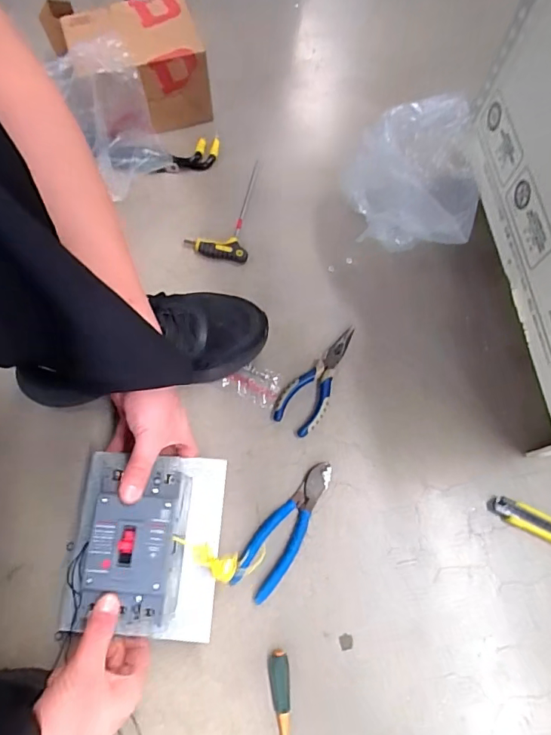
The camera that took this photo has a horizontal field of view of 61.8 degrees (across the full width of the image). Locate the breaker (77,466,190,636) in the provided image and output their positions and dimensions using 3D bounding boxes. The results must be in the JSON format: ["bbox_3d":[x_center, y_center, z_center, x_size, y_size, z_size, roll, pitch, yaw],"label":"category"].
[{"bbox_3d":[-0.129,0.171,0.442,0.088,0.064,0.137,3,70,0],"label":"breaker"}]

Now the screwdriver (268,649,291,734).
[{"bbox_3d":[0.012,0.370,0.458,0.020,0.016,0.155,-7,71,-4],"label":"screwdriver"}]

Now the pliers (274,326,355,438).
[{"bbox_3d":[0.058,0.010,0.584,0.056,0.013,0.157,32,73,10],"label":"pliers"}]

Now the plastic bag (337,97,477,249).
[{"bbox_3d":[0.172,-0.234,0.601,0.158,0.151,0.150,5,71,1],"label":"plastic bag"}]

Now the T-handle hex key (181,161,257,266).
[{"bbox_3d":[-0.074,-0.237,0.663,0.087,0.014,0.179,7,71,1],"label":"T-handle hex key"}]

